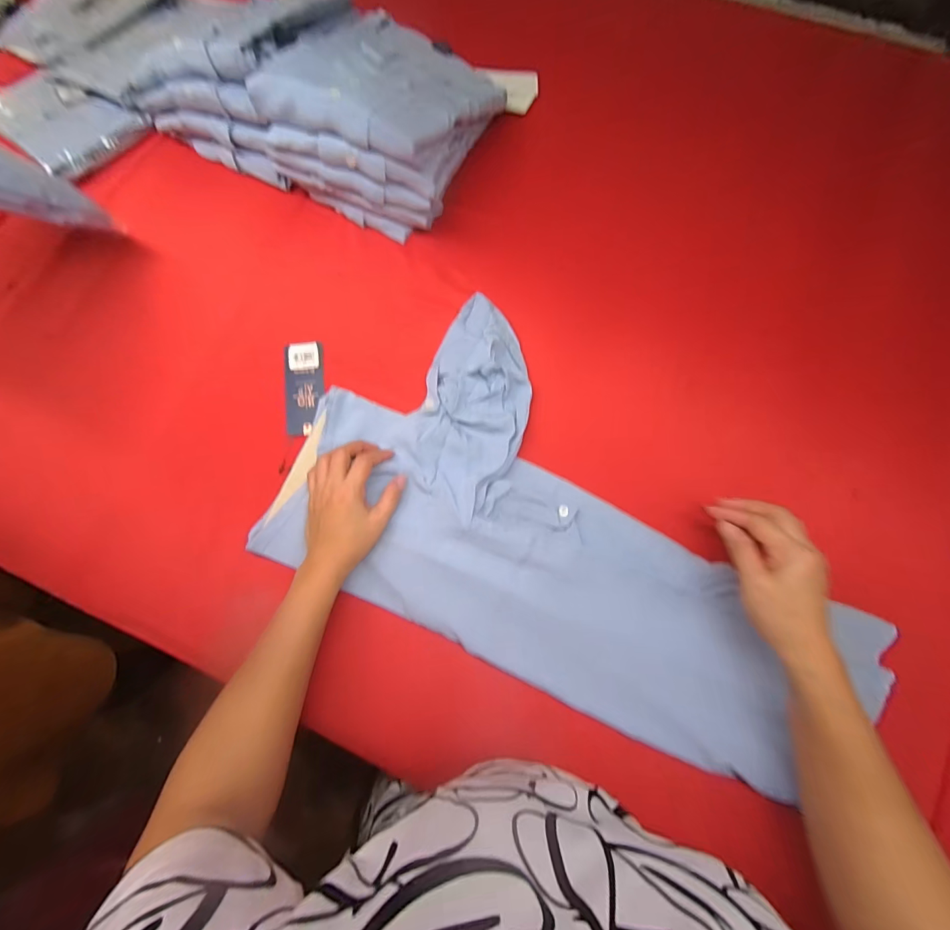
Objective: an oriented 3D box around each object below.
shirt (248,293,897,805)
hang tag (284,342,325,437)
[{"bbox_3d":[0.097,0.046,0.430,0.581,0.045,0.346,22,74,9],"label":"shirt"},{"bbox_3d":[-0.205,-0.095,0.489,0.044,0.004,0.119,-6,76,-9],"label":"hang tag"}]

